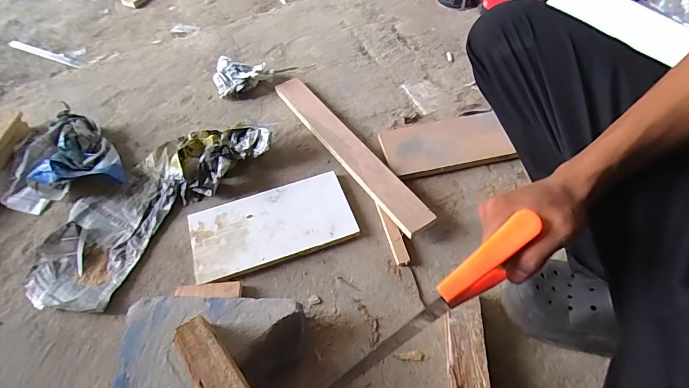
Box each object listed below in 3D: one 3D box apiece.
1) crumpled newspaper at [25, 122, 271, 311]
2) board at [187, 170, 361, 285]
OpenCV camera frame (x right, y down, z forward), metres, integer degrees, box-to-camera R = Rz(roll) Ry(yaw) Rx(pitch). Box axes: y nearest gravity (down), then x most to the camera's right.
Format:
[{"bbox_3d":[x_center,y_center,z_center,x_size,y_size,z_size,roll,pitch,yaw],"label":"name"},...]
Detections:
[{"bbox_3d":[-0.348,0.006,0.676,0.201,0.054,0.440,33,64,21],"label":"crumpled newspaper"},{"bbox_3d":[-0.122,0.053,0.654,0.265,0.017,0.135,-18,58,-10],"label":"board"}]

